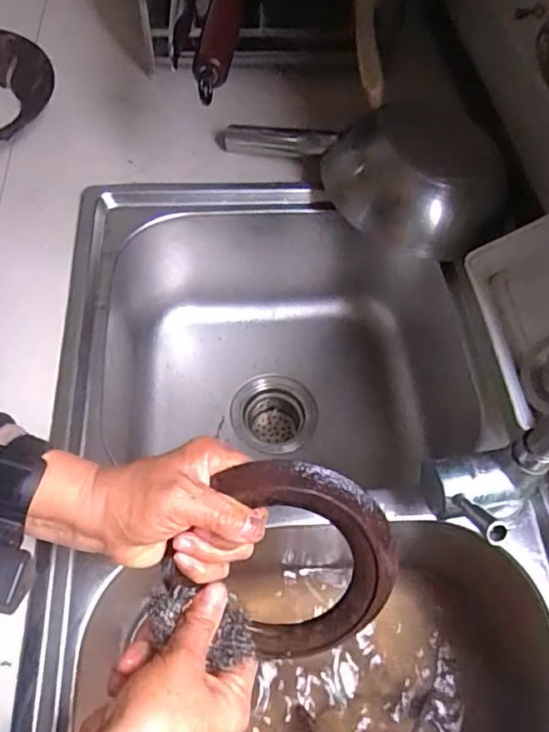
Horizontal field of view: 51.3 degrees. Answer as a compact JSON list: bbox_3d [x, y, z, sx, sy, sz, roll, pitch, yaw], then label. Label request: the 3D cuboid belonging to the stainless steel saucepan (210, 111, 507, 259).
[{"bbox_3d":[0.097,-0.243,0.660,0.339,0.093,0.142,32,62,15],"label":"stainless steel saucepan"}]

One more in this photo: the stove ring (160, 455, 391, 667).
[{"bbox_3d":[0.012,0.129,0.373,0.137,0.137,0.012,29,16,-9],"label":"stove ring"}]

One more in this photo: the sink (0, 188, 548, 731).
[{"bbox_3d":[0.031,0.168,0.552,0.438,0.207,0.754,-2,59,-4],"label":"sink"}]

